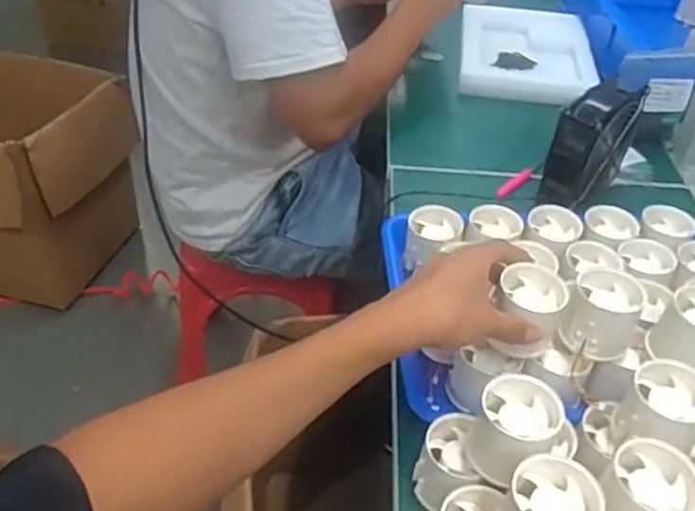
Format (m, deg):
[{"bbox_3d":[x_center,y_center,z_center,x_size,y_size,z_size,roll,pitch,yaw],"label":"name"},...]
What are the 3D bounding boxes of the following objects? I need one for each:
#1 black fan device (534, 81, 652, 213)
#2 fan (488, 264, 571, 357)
[{"bbox_3d":[0.261,-0.118,0.749,0.052,0.109,0.129,33,49,29],"label":"black fan device"},{"bbox_3d":[0.138,0.045,0.534,0.048,0.061,0.043,23,44,20],"label":"fan"}]

